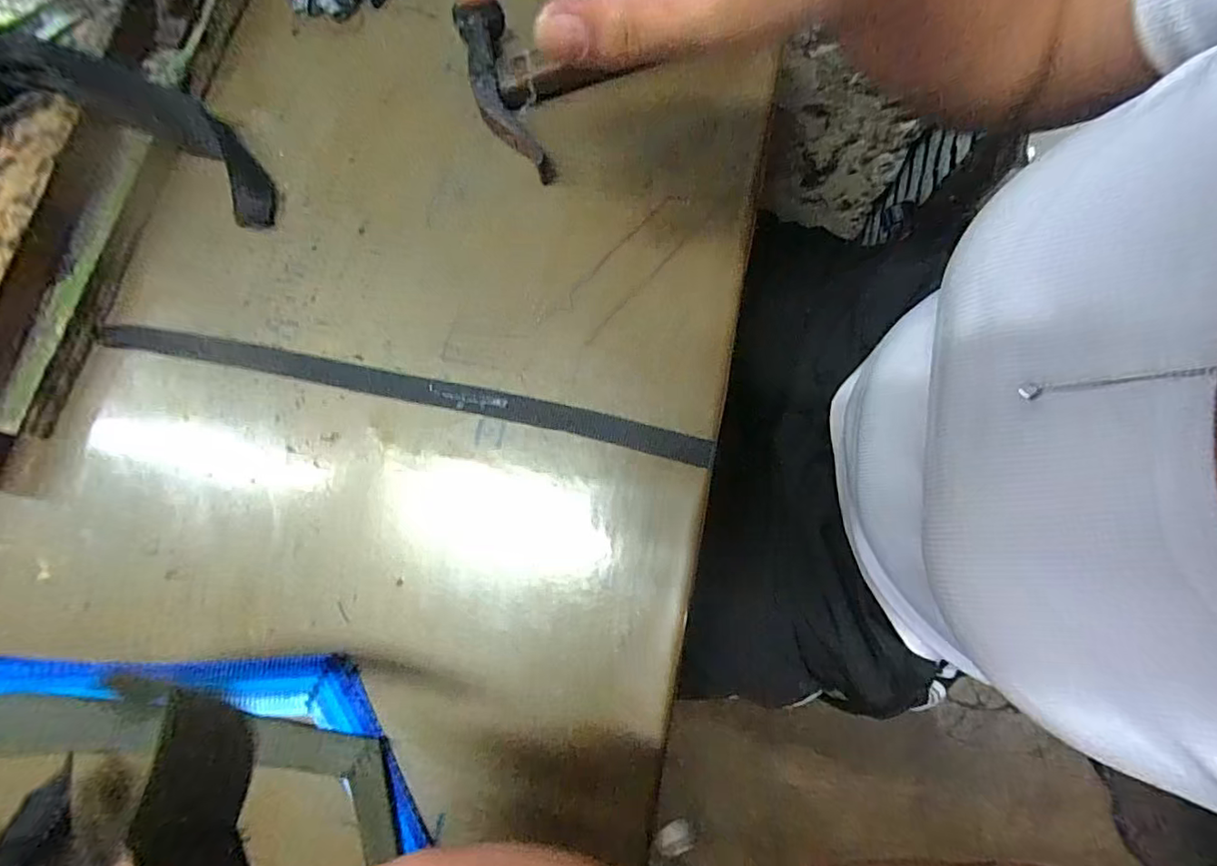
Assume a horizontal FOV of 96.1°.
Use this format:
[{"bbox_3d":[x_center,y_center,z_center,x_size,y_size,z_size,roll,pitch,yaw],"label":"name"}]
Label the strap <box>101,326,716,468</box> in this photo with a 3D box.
[{"bbox_3d":[-0.120,-0.027,0.321,0.362,0.004,0.019,11,79,3],"label":"strap"}]

